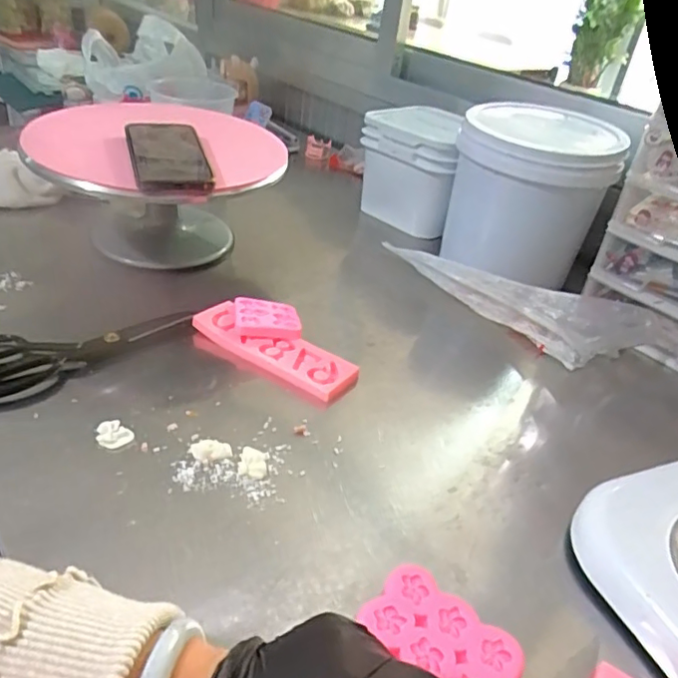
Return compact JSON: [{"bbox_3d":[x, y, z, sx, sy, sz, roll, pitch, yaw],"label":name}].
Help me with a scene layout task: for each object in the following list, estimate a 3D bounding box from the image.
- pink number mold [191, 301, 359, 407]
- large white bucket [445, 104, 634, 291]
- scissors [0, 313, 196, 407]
[{"bbox_3d":[-0.067,0.010,0.572,0.175,0.018,0.054,25,38,22],"label":"pink number mold"},{"bbox_3d":[0.262,-0.214,0.812,0.194,0.184,0.229,16,35,10],"label":"large white bucket"},{"bbox_3d":[-0.241,0.007,0.549,0.207,0.013,0.080,-17,42,-32],"label":"scissors"}]

